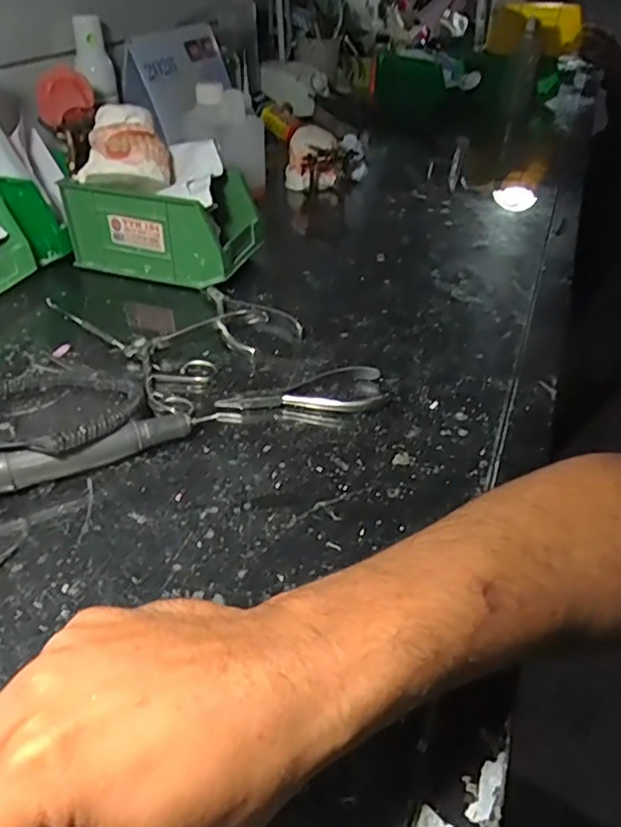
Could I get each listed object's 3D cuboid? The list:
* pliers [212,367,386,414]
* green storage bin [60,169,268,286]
[{"bbox_3d":[-0.005,-0.020,0.461,0.122,0.011,0.048,2,38,0],"label":"pliers"},{"bbox_3d":[-0.140,-0.194,0.608,0.166,0.083,0.103,14,40,15],"label":"green storage bin"}]

